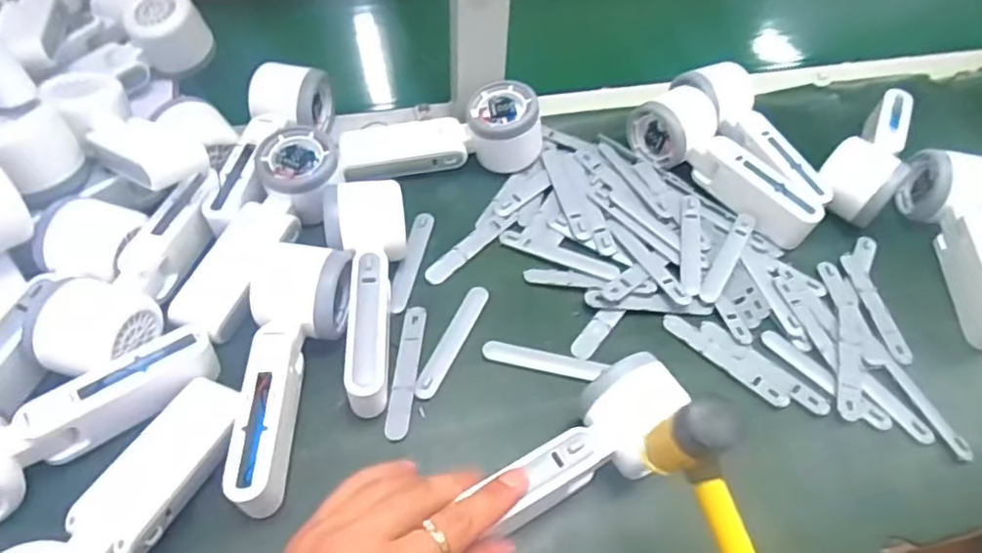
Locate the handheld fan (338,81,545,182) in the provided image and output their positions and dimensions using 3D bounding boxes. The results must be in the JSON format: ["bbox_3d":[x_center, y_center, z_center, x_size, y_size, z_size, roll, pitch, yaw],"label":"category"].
[{"bbox_3d":[-0.040,-0.119,0.517,0.162,0.059,0.053,-8,53,-10],"label":"handheld fan"}]

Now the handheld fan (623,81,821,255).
[{"bbox_3d":[0.192,-0.095,0.515,0.055,0.048,0.169,-35,62,-27],"label":"handheld fan"}]

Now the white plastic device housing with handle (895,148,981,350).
[{"bbox_3d":[0.373,-0.026,0.483,0.044,0.062,0.161,0,52,-4],"label":"white plastic device housing with handle"}]

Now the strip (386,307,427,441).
[{"bbox_3d":[-0.055,0.061,0.417,0.015,0.006,0.094,6,52,0],"label":"strip"}]

